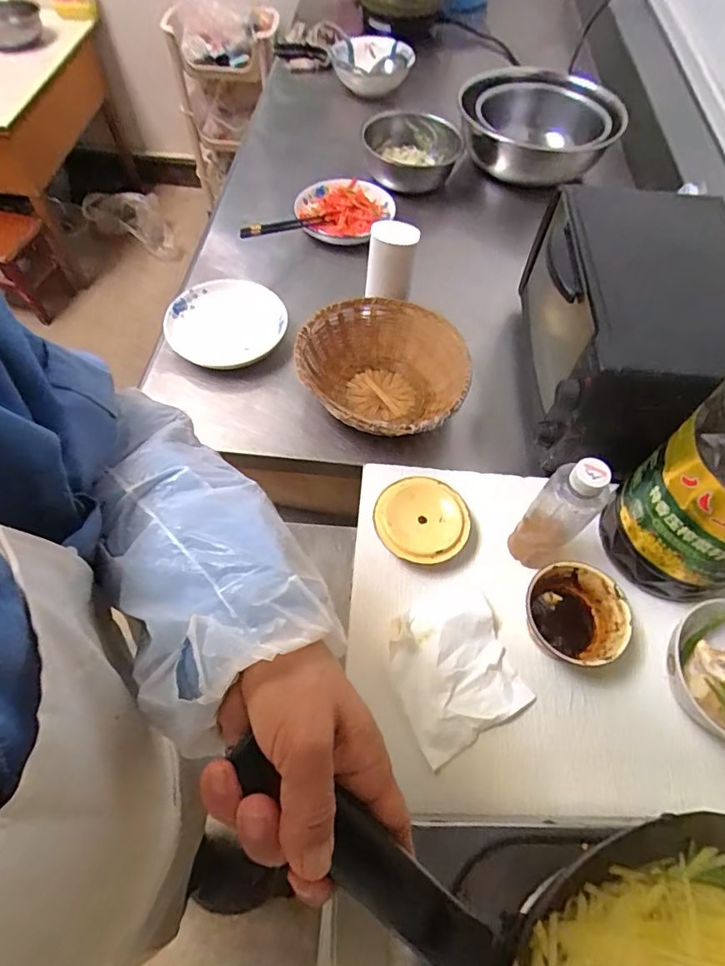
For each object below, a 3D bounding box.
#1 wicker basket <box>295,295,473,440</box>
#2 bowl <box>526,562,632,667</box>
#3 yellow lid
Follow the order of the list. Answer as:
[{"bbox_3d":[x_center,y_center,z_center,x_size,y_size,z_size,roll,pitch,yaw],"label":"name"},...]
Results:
[{"bbox_3d":[0.030,-0.153,0.717,0.235,0.085,0.238,2,60,-3],"label":"wicker basket"},{"bbox_3d":[0.227,0.144,0.543,0.102,0.063,0.093,2,60,-3],"label":"bowl"},{"bbox_3d":[0.071,0.042,0.600,0.109,0.010,0.109,0,64,0],"label":"yellow lid"}]

